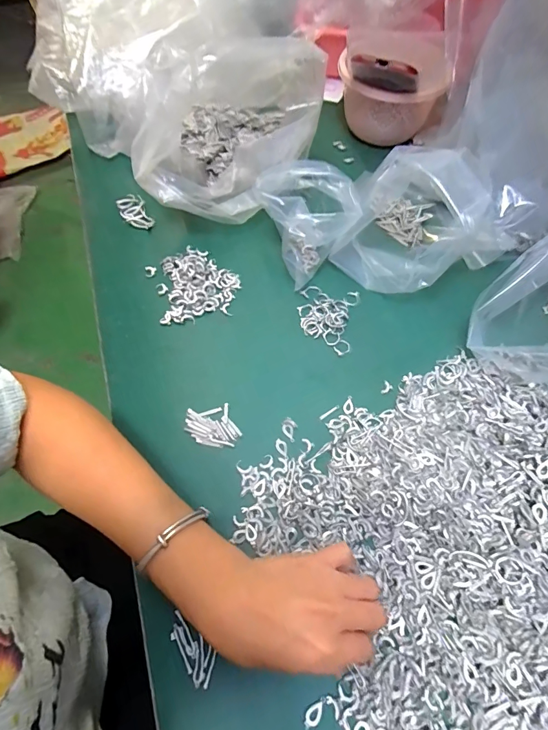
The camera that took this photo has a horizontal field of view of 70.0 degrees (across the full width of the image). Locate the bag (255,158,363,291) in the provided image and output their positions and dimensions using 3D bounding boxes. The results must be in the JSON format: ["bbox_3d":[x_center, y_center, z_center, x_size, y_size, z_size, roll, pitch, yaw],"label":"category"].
[{"bbox_3d":[0.033,-0.163,0.440,0.093,0.094,0.099,-28,66,-15],"label":"bag"}]

